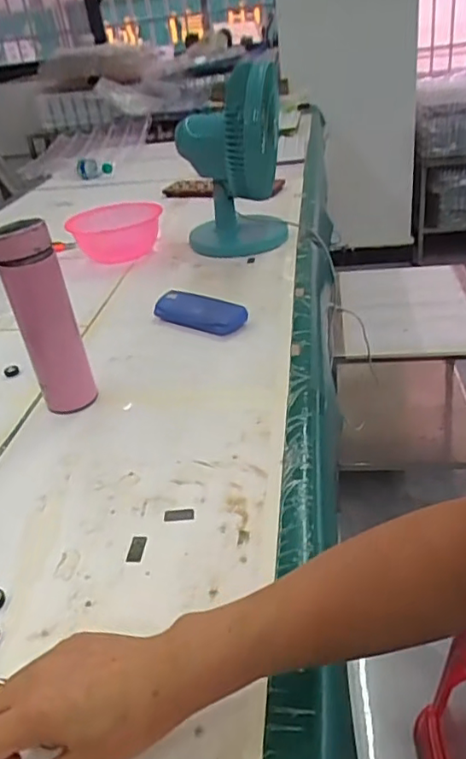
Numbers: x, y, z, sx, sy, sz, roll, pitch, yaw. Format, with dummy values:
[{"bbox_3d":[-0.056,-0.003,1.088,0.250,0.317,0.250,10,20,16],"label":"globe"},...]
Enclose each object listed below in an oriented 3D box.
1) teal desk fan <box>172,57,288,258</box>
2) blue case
[{"bbox_3d":[-0.004,-0.403,1.100,0.191,0.314,0.201,-5,32,3],"label":"teal desk fan"},{"bbox_3d":[-0.049,-0.102,0.870,0.150,0.038,0.056,18,39,33],"label":"blue case"}]

